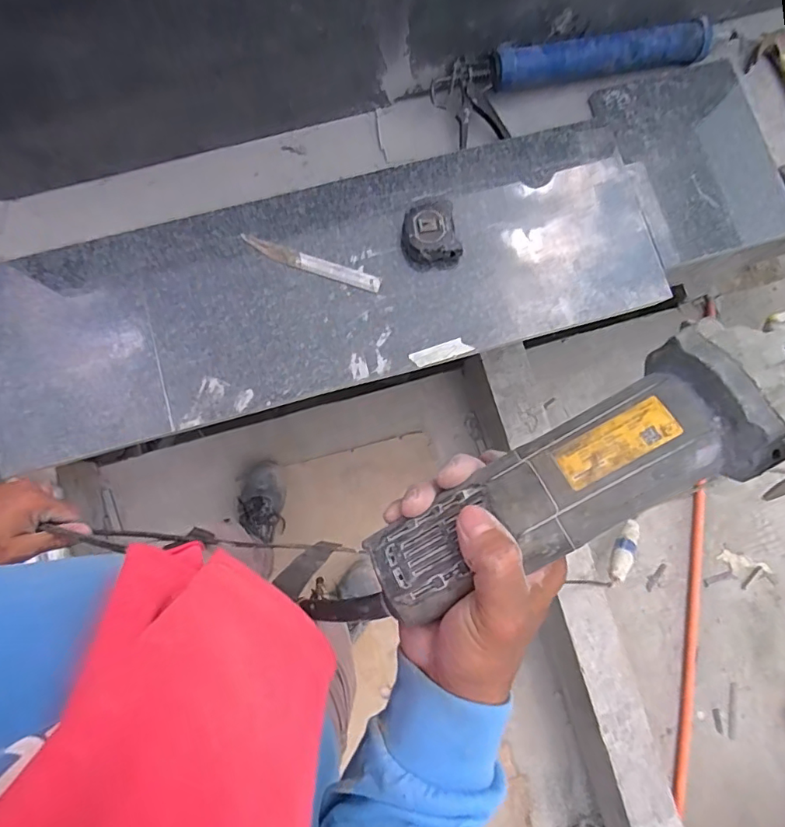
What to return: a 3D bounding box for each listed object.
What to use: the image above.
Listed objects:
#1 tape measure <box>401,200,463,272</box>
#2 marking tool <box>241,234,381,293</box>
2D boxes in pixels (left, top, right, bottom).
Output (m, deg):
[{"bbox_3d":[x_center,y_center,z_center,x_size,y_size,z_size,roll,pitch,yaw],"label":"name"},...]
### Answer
[{"bbox_3d":[0.057,-0.276,0.790,0.087,0.050,0.089,-14,80,-4],"label":"tape measure"},{"bbox_3d":[-0.127,-0.231,0.797,0.222,0.006,0.029,21,80,3],"label":"marking tool"}]

